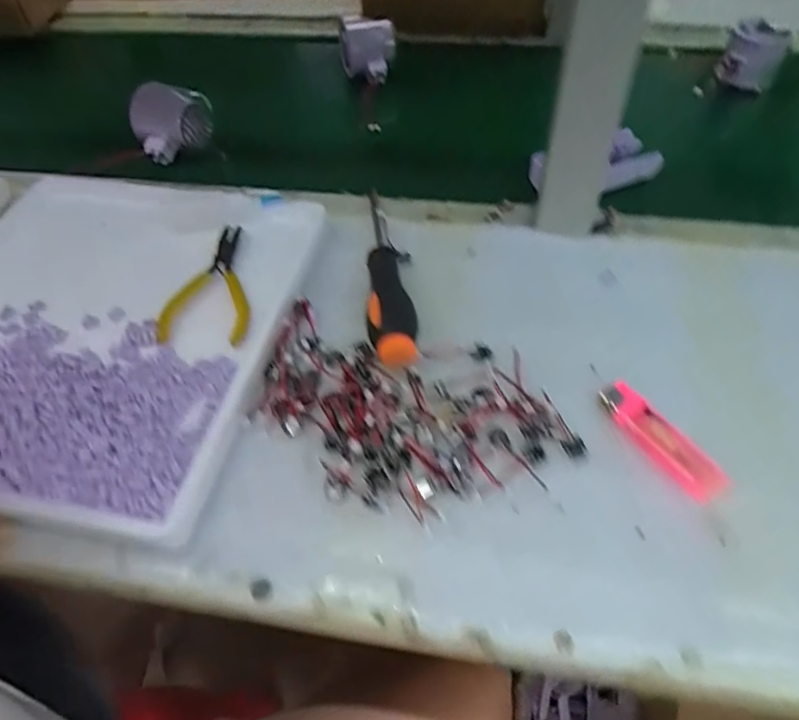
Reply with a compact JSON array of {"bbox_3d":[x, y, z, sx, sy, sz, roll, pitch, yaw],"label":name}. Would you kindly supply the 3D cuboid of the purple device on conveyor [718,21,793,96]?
[{"bbox_3d":[0.357,-0.309,0.597,0.064,0.060,0.030,7,43,-15],"label":"purple device on conveyor"}]

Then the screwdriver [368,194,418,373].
[{"bbox_3d":[-0.008,-0.066,0.412,0.030,0.022,0.162,-4,52,0],"label":"screwdriver"}]

